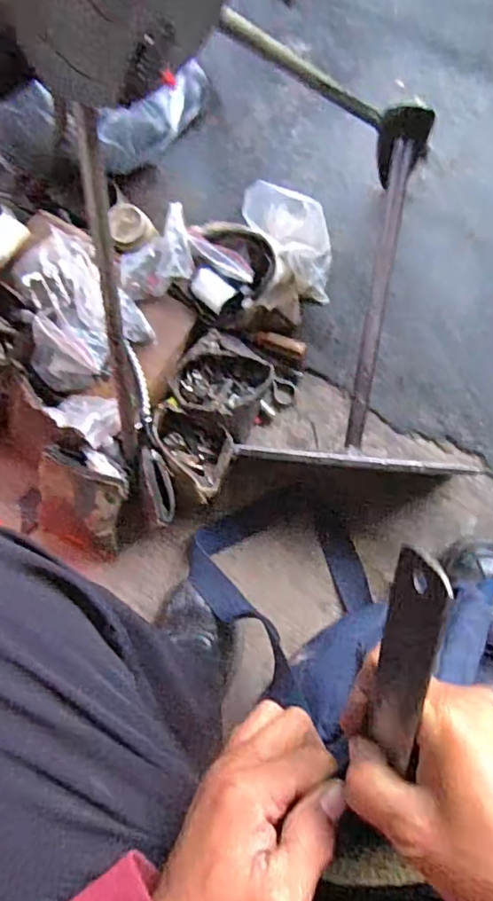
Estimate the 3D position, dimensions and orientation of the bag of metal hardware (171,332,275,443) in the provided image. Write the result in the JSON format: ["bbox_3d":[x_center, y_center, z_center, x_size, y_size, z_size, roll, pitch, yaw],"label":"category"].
[{"bbox_3d":[-0.026,-0.075,0.680,0.099,0.097,0.093,33,88,11],"label":"bag of metal hardware"}]

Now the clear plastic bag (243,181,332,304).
[{"bbox_3d":[0.061,-0.246,0.690,0.071,0.088,0.127,-41,81,5],"label":"clear plastic bag"}]

